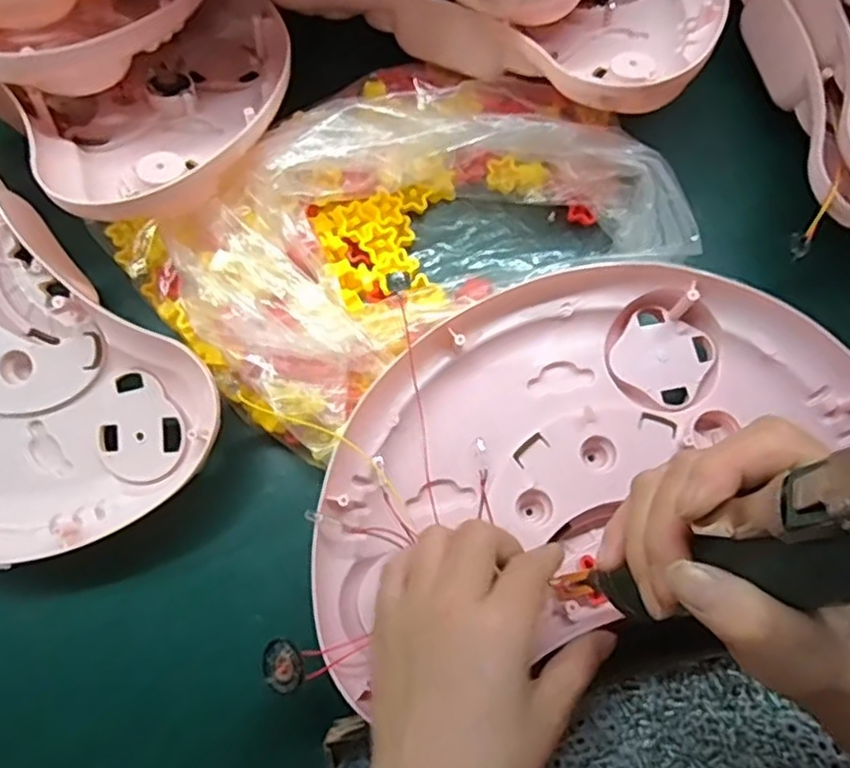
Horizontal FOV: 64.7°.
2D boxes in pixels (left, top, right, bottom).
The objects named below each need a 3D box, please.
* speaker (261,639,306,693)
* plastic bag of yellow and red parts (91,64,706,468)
[{"bbox_3d":[-0.072,0.143,0.341,0.025,0.004,0.025,1,92,20],"label":"speaker"},{"bbox_3d":[-0.018,-0.097,0.435,0.304,0.077,0.225,-36,76,-12],"label":"plastic bag of yellow and red parts"}]

